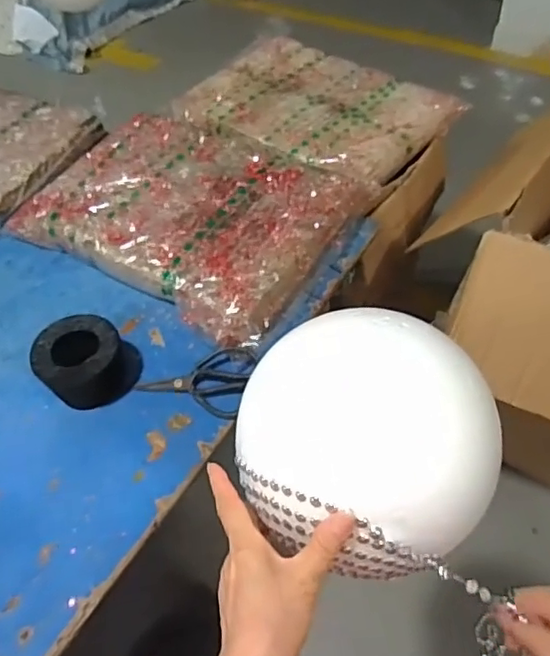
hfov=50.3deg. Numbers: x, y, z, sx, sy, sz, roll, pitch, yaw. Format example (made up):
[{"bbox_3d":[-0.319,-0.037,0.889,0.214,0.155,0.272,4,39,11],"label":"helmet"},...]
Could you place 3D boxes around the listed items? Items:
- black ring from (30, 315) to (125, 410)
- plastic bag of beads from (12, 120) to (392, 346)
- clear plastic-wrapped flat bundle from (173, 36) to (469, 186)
[{"bbox_3d":[-0.262,0.046,0.804,0.110,0.082,0.104,-3,50,4],"label":"black ring"},{"bbox_3d":[-0.128,-0.215,1.011,0.533,0.062,0.427,27,58,26],"label":"plastic bag of beads"},{"bbox_3d":[0.078,-0.491,1.283,0.543,0.047,0.380,31,59,28],"label":"clear plastic-wrapped flat bundle"}]

